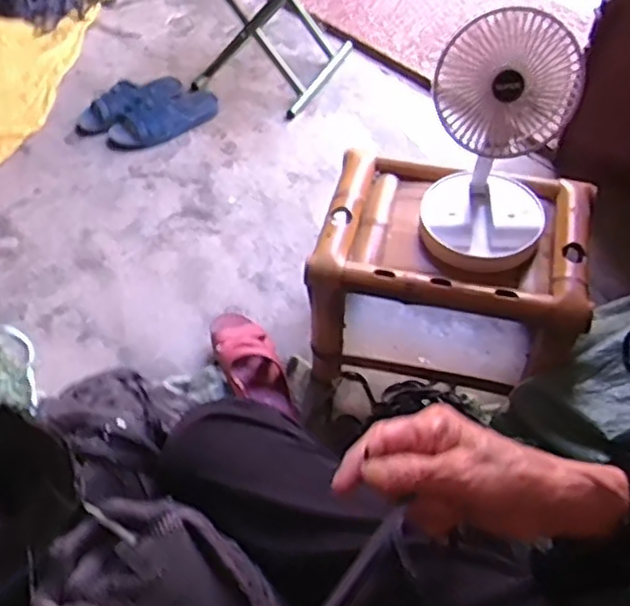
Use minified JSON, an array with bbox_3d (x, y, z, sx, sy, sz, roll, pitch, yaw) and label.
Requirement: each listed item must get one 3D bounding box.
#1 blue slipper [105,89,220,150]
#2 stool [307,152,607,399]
[{"bbox_3d":[-0.322,-0.401,1.448,0.256,0.054,0.099,-35,59,-24],"label":"blue slipper"},{"bbox_3d":[0.190,-0.031,0.999,0.353,0.234,0.249,11,53,9],"label":"stool"}]

